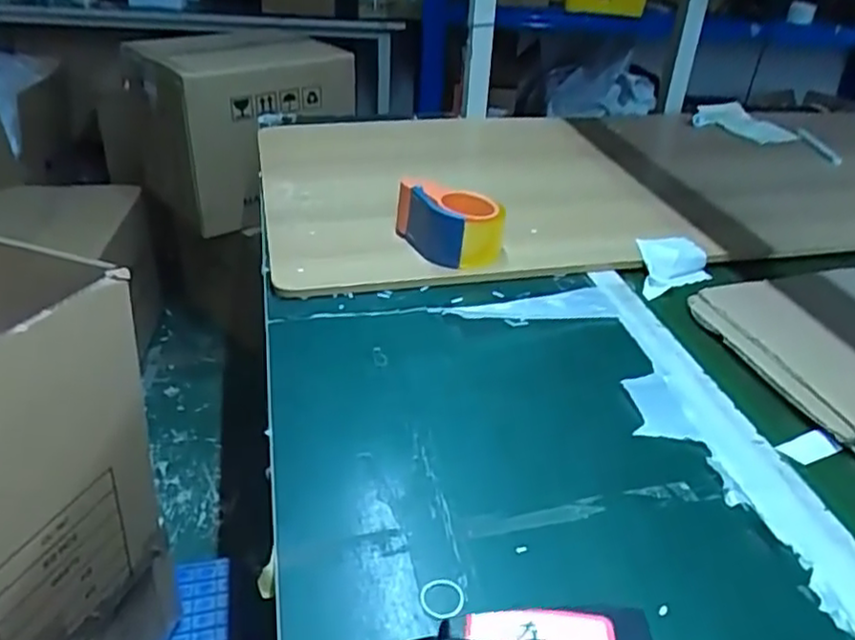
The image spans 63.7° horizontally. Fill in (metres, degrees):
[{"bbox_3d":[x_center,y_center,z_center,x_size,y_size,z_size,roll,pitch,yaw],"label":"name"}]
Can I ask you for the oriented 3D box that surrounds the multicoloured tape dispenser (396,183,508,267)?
[{"bbox_3d":[0.026,-0.126,0.897,0.091,0.086,0.136,-22,40,-31],"label":"multicoloured tape dispenser"}]

